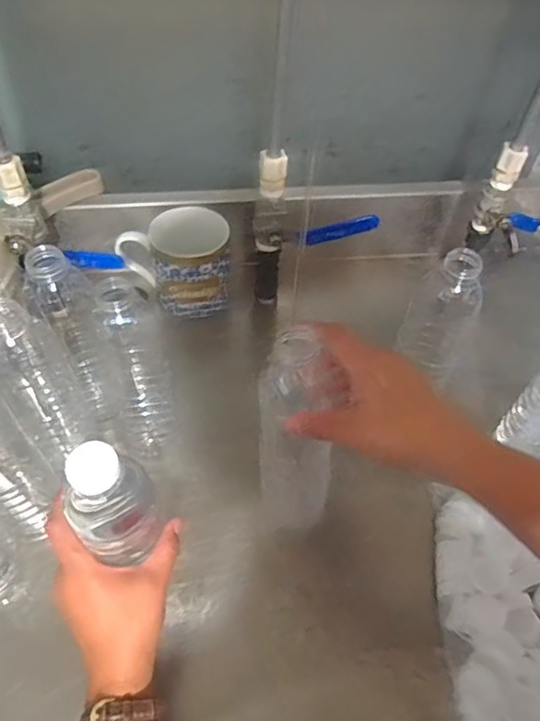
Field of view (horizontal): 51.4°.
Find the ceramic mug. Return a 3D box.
[{"bbox_3d":[-0.107,-0.112,0.647,0.127,0.106,0.075,-6,53,-8],"label":"ceramic mug"}]

